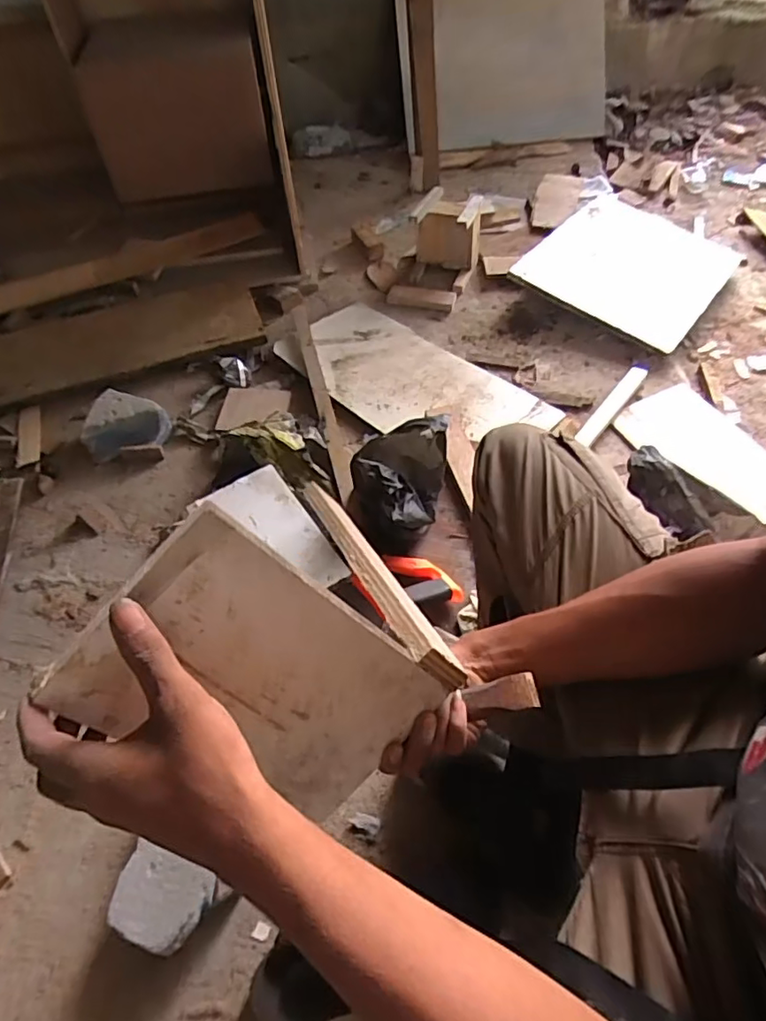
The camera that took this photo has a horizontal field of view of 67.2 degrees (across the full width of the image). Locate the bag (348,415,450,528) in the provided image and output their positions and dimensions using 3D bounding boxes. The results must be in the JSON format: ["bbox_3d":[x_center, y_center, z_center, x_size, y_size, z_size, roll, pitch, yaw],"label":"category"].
[{"bbox_3d":[0.025,-0.038,0.876,0.122,0.158,0.165,10,55,10],"label":"bag"}]

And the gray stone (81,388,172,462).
[{"bbox_3d":[-0.476,-0.165,1.072,0.150,0.067,0.118,-17,55,-9],"label":"gray stone"}]

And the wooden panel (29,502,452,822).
[{"bbox_3d":[-0.071,0.117,0.383,0.145,0.238,0.007,-47,33,2],"label":"wooden panel"}]

